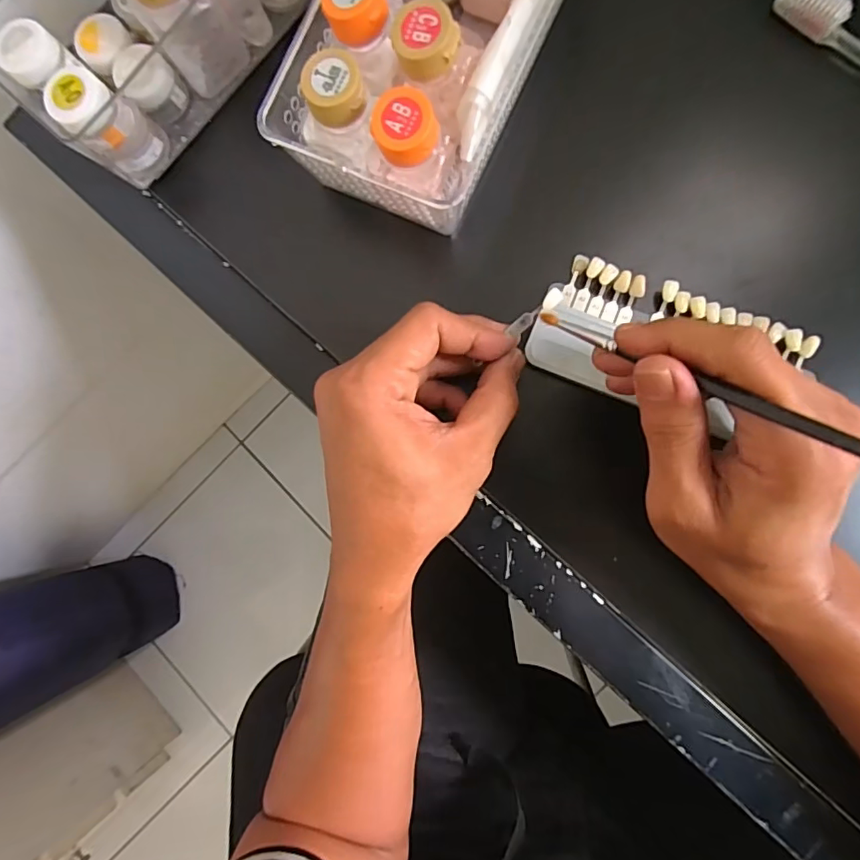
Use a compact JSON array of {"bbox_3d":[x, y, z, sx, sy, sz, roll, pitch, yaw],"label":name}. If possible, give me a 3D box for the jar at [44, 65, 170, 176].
[{"bbox_3d":[-0.181,-0.174,0.295,0.030,0.054,0.035,39,91,7],"label":"jar"}]

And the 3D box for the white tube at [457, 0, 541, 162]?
[{"bbox_3d":[0.044,-0.203,0.253,0.015,0.016,0.141,26,89,7],"label":"white tube"}]

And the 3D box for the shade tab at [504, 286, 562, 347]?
[{"bbox_3d":[0.055,-0.060,0.267,0.032,0.004,0.009,-41,83,20],"label":"shade tab"}]

